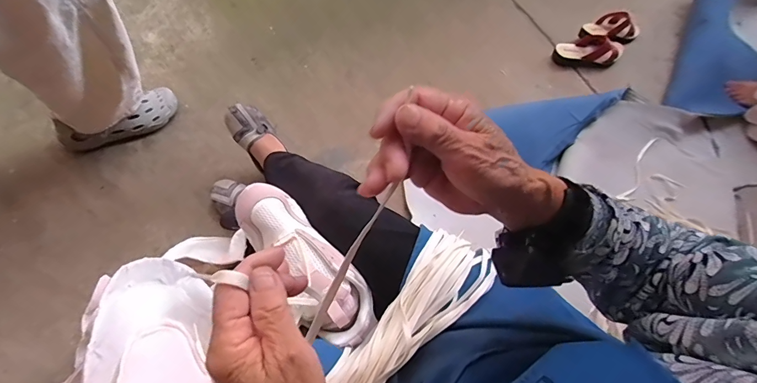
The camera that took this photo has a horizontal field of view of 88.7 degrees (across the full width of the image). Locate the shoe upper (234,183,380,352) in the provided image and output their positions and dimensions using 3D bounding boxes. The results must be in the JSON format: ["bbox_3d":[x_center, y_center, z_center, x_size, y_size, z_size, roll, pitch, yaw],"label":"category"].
[{"bbox_3d":[-0.102,0.094,0.500,0.097,0.072,0.241,-38,81,-22],"label":"shoe upper"}]

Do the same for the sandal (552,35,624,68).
[{"bbox_3d":[0.654,-0.433,1.201,0.223,0.055,0.096,6,65,-4],"label":"sandal"}]

